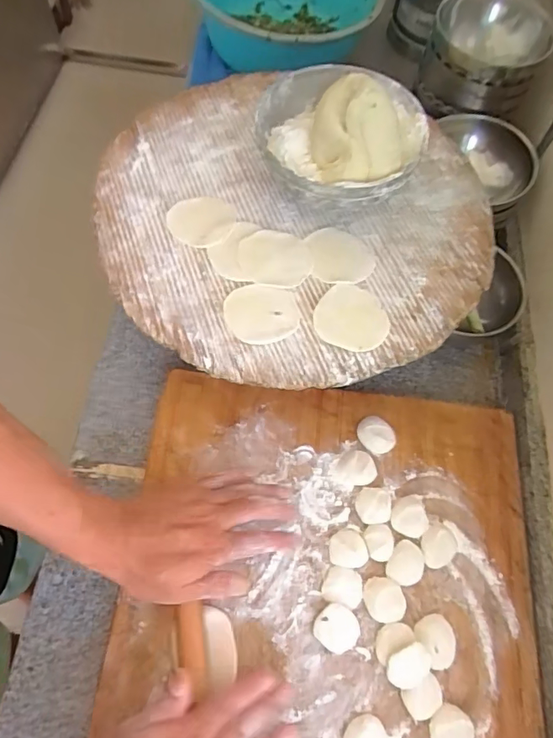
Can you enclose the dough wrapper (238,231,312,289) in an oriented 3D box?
[{"bbox_3d":[-0.001,-0.112,0.489,0.072,0.007,0.064,3,65,-2],"label":"dough wrapper"}]

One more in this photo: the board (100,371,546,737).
[{"bbox_3d":[0.043,0.293,0.436,0.384,0.035,0.574,7,65,0],"label":"board"}]

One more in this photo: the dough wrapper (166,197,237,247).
[{"bbox_3d":[-0.077,-0.159,0.520,0.066,0.005,0.071,1,65,-3],"label":"dough wrapper"}]

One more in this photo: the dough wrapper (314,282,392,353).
[{"bbox_3d":[0.075,-0.051,0.479,0.070,0.007,0.068,0,62,0],"label":"dough wrapper"}]

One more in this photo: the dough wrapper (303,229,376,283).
[{"bbox_3d":[0.067,-0.118,0.510,0.068,0.006,0.069,-5,66,-6],"label":"dough wrapper"}]

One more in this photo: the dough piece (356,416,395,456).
[{"bbox_3d":[0.109,0.070,0.528,0.042,0.010,0.037,38,68,13],"label":"dough piece"}]

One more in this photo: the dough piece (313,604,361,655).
[{"bbox_3d":[0.055,0.238,0.450,0.040,0.010,0.038,1,65,-3],"label":"dough piece"}]

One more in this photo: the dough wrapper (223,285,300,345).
[{"bbox_3d":[-0.015,-0.053,0.473,0.070,0.006,0.063,-1,65,-4],"label":"dough wrapper"}]

